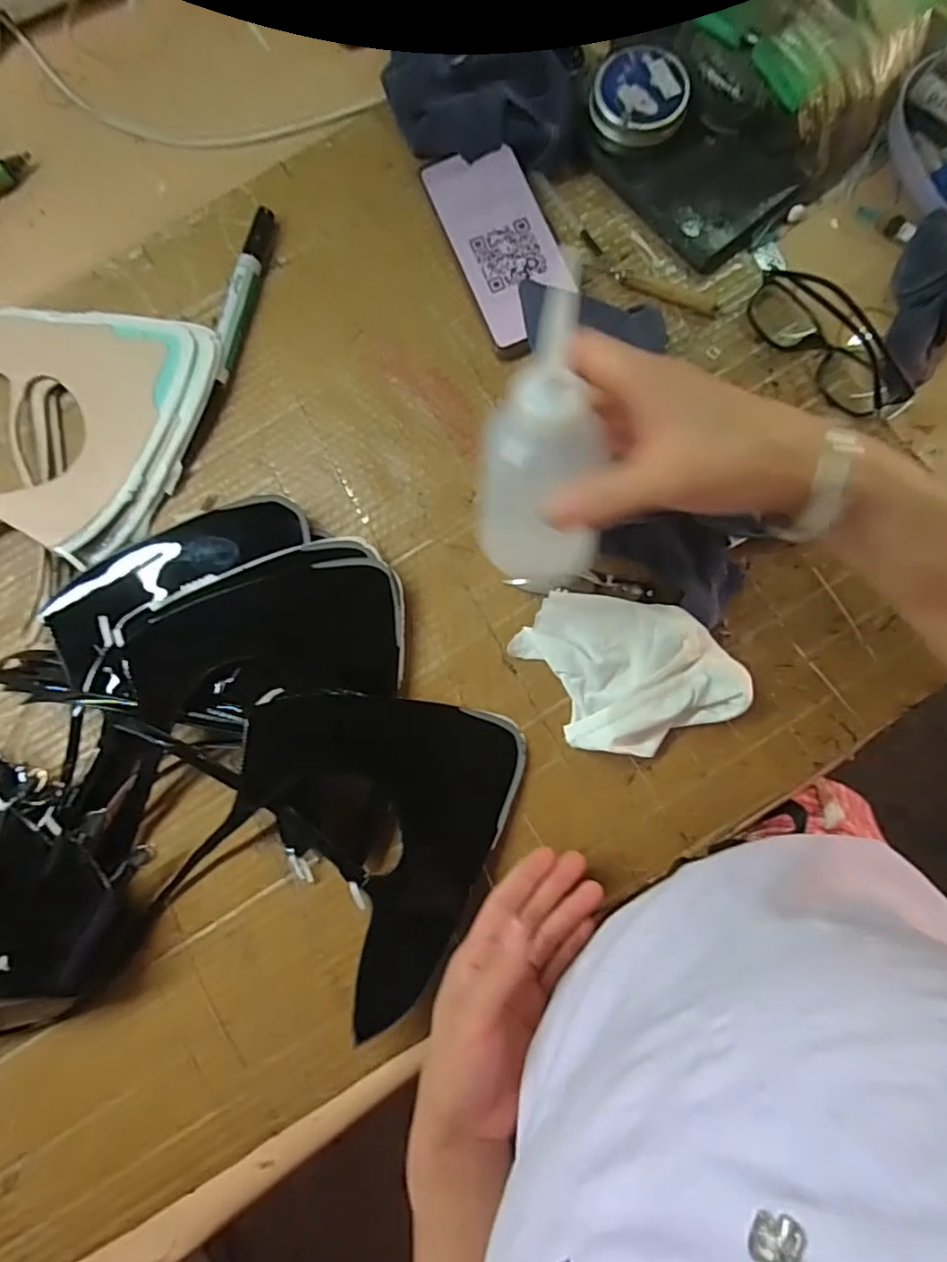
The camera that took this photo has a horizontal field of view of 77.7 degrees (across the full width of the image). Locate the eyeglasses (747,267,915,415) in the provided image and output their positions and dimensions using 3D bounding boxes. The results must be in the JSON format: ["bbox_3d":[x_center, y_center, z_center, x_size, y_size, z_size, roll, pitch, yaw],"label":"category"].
[{"bbox_3d":[0.247,-0.203,0.411,0.040,0.034,0.129,-41,83,-3],"label":"eyeglasses"}]

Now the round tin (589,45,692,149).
[{"bbox_3d":[0.118,-0.381,0.419,0.066,0.015,0.059,6,95,3],"label":"round tin"}]

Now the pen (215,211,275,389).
[{"bbox_3d":[-0.175,-0.253,0.443,0.015,0.017,0.139,11,84,4],"label":"pen"}]

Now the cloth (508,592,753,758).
[{"bbox_3d":[0.104,0.030,0.395,0.149,0.023,0.100,9,83,3],"label":"cloth"}]

